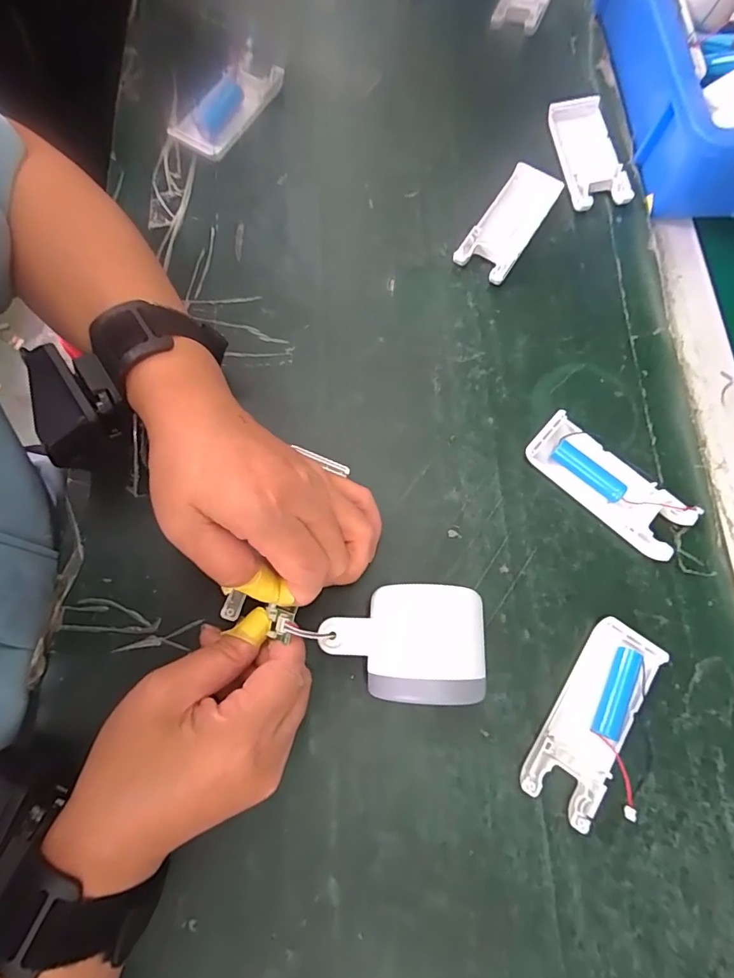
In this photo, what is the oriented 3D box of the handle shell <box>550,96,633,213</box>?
[{"bbox_3d":[0.172,-0.264,0.372,0.041,0.017,0.102,-3,74,-3],"label":"handle shell"}]

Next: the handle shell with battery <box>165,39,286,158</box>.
[{"bbox_3d":[-0.111,-0.304,0.378,0.043,0.019,0.104,28,74,6],"label":"handle shell with battery"}]

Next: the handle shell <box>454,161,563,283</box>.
[{"bbox_3d":[0.107,-0.201,0.360,0.039,0.011,0.103,32,75,7],"label":"handle shell"}]

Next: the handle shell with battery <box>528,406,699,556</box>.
[{"bbox_3d":[0.153,-0.003,0.303,0.105,0.015,0.039,41,76,9],"label":"handle shell with battery"}]

